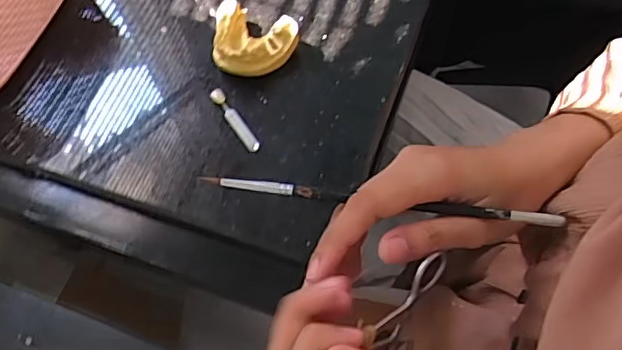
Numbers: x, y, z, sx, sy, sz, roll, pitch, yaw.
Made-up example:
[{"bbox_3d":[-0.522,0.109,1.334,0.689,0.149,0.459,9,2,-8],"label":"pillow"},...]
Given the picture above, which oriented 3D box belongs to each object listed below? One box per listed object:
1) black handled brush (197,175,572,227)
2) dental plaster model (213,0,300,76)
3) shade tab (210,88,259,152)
[{"bbox_3d":[0.038,0.013,0.299,0.189,0.007,0.008,6,67,2],"label":"black handled brush"},{"bbox_3d":[-0.046,-0.097,0.420,0.060,0.028,0.051,28,68,13],"label":"dental plaster model"},{"bbox_3d":[-0.054,-0.039,0.404,0.010,0.006,0.055,-30,68,-12],"label":"shade tab"}]

